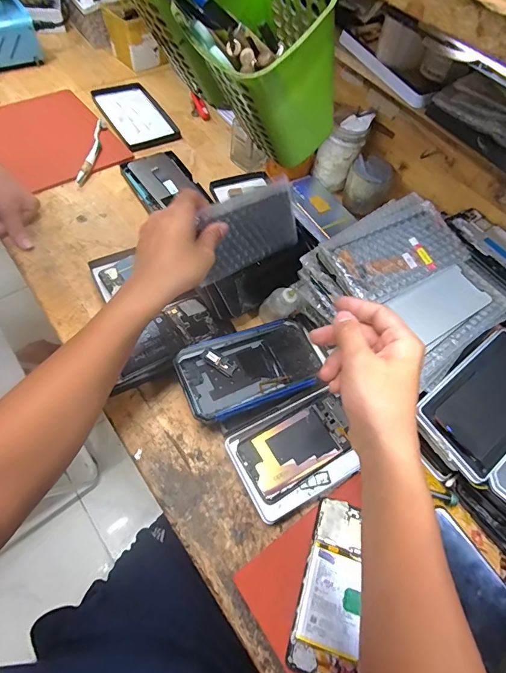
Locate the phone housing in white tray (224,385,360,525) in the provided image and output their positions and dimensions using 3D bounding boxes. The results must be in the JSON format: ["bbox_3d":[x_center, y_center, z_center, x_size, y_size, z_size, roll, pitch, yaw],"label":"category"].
[{"bbox_3d":[0.054,0.134,0.441,0.147,0.018,0.103,-24,66,-19],"label":"phone housing in white tray"}]

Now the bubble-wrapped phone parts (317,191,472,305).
[{"bbox_3d":[0.163,-0.108,0.449,0.169,0.020,0.111,-24,66,-19],"label":"bubble-wrapped phone parts"}]

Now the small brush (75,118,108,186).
[{"bbox_3d":[-0.284,-0.327,0.673,0.022,0.024,0.154,8,60,-2],"label":"small brush"}]

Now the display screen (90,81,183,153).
[{"bbox_3d":[-0.235,-0.444,0.758,0.116,0.018,0.214,-27,69,-19],"label":"display screen"}]

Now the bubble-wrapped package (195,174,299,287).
[{"bbox_3d":[-0.003,-0.135,0.478,0.151,0.089,0.012,-30,37,-26],"label":"bubble-wrapped package"}]

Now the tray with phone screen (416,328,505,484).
[{"bbox_3d":[0.276,0.074,0.444,0.167,0.019,0.098,-35,70,-23],"label":"tray with phone screen"}]

